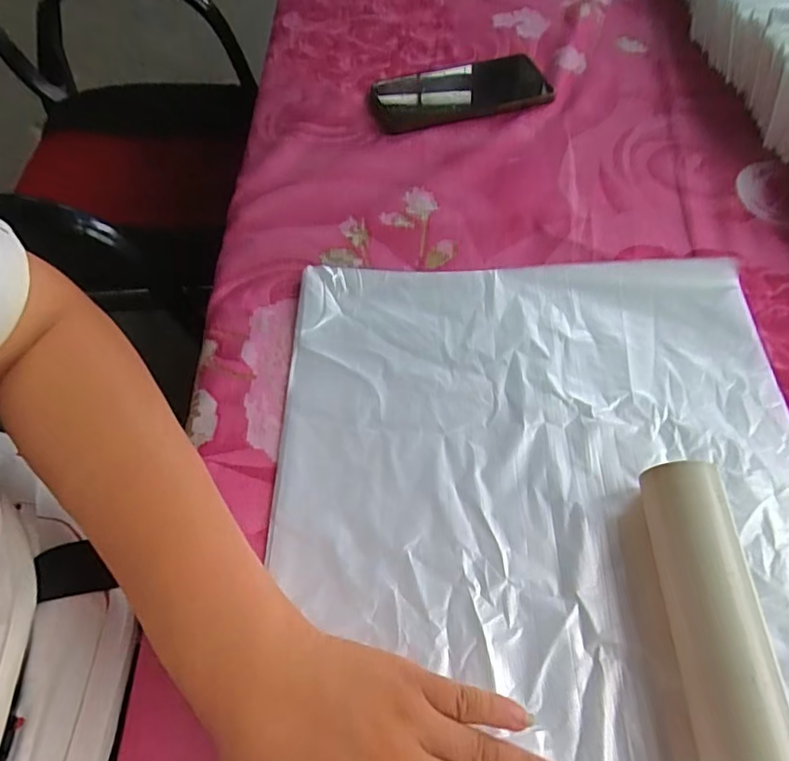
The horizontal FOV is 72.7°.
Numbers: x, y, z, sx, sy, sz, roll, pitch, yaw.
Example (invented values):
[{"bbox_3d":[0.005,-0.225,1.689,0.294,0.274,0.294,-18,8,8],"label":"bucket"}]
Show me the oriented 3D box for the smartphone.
[{"bbox_3d":[0.063,-0.275,0.512,0.163,0.014,0.078,-15,59,-6],"label":"smartphone"}]

